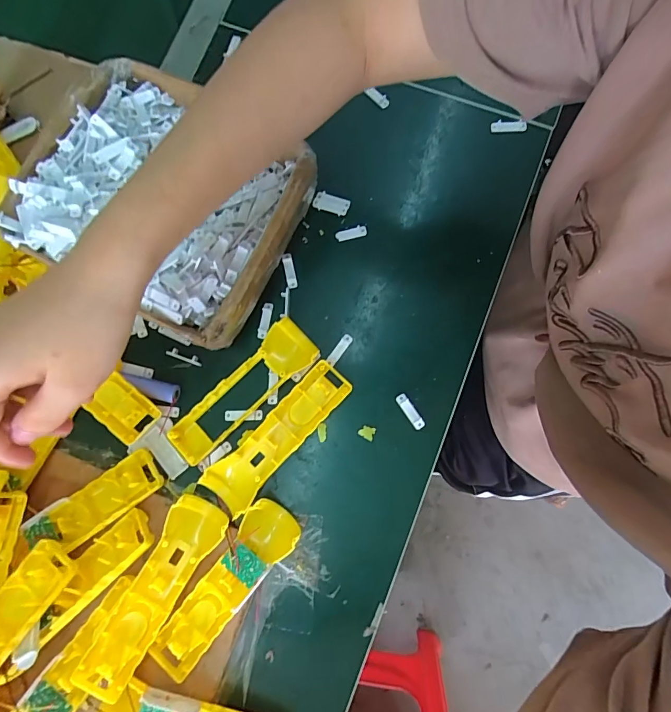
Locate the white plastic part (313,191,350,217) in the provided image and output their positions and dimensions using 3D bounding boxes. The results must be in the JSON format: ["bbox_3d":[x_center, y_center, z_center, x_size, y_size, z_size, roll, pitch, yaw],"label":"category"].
[{"bbox_3d":[-0.004,-0.161,0.427,0.037,0.006,0.019,17,82,4],"label":"white plastic part"}]

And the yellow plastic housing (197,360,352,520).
[{"bbox_3d":[-0.054,0.076,0.388,0.046,0.020,0.165,44,85,7],"label":"yellow plastic housing"}]

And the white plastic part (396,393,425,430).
[{"bbox_3d":[0.074,0.054,0.397,0.011,0.004,0.039,-33,82,-3],"label":"white plastic part"}]

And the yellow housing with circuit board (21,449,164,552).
[{"bbox_3d":[-0.223,0.139,0.378,0.120,0.018,0.044,-35,82,-4],"label":"yellow housing with circuit board"}]

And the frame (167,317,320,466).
[{"bbox_3d":[-0.090,0.035,0.391,0.162,0.023,0.047,-44,83,-5],"label":"frame"}]

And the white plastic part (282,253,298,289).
[{"bbox_3d":[-0.047,-0.088,0.420,0.010,0.008,0.035,-12,81,0],"label":"white plastic part"}]

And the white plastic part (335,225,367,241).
[{"bbox_3d":[0.017,-0.129,0.426,0.033,0.010,0.010,-14,81,-1],"label":"white plastic part"}]

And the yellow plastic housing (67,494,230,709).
[{"bbox_3d":[-0.161,0.207,0.356,0.048,0.030,0.166,32,84,6],"label":"yellow plastic housing"}]

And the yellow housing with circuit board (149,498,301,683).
[{"bbox_3d":[-0.101,0.206,0.364,0.048,0.030,0.163,41,85,7],"label":"yellow housing with circuit board"}]

